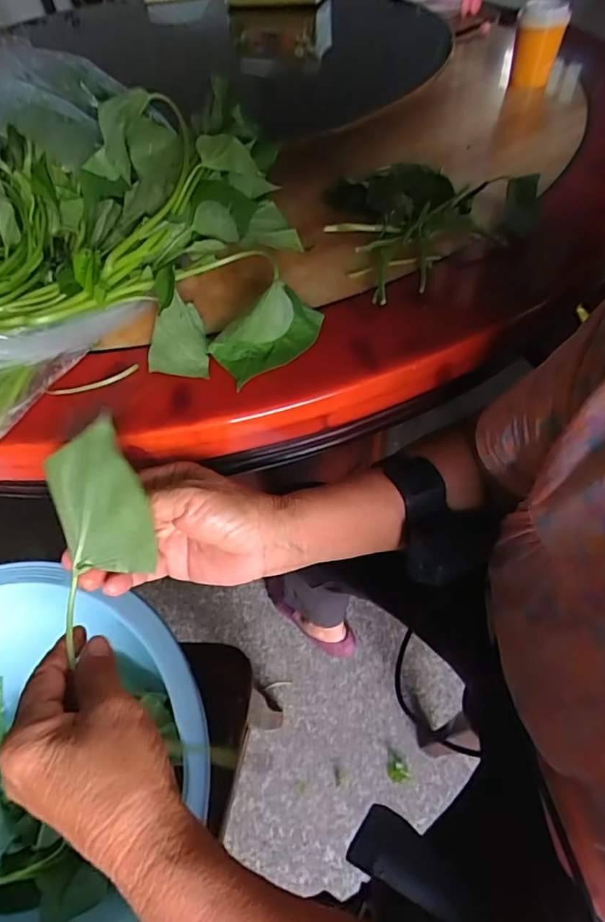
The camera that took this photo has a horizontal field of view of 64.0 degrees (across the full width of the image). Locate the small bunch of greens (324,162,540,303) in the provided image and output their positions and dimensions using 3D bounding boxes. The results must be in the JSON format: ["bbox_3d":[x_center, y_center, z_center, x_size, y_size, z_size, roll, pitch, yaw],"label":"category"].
[{"bbox_3d":[0.091,-0.223,0.428,0.167,0.036,0.168,-28,56,-17],"label":"small bunch of greens"}]

